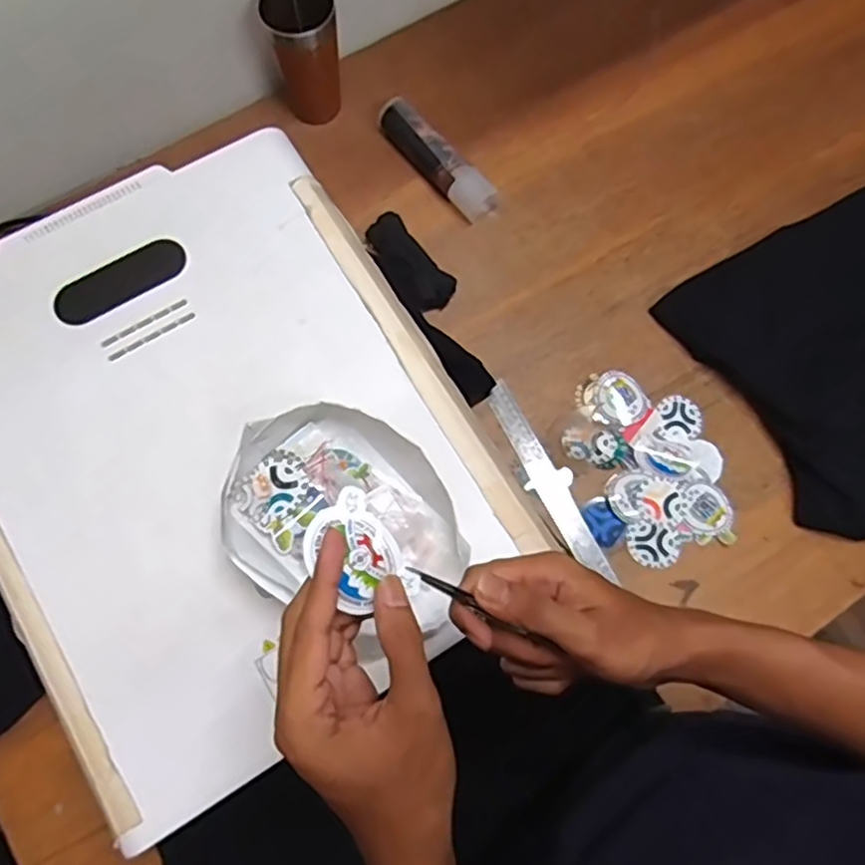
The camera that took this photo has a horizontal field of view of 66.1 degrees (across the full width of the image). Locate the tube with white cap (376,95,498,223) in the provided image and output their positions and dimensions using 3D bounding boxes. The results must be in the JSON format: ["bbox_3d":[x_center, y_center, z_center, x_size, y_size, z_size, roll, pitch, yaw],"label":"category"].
[{"bbox_3d":[0.003,-0.337,0.811,0.045,0.044,0.185,-42,79,-12],"label":"tube with white cap"}]

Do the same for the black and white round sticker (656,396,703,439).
[{"bbox_3d":[0.280,-0.017,0.751,0.047,0.006,0.053,-40,78,-12],"label":"black and white round sticker"}]

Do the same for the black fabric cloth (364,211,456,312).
[{"bbox_3d":[-0.030,-0.197,0.781,0.060,0.039,0.129,-36,78,-11],"label":"black fabric cloth"}]

